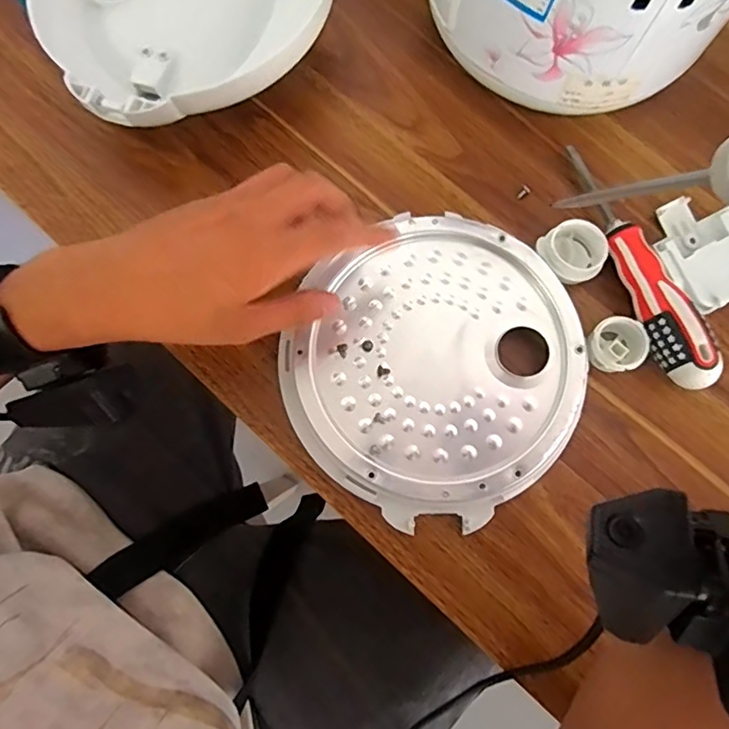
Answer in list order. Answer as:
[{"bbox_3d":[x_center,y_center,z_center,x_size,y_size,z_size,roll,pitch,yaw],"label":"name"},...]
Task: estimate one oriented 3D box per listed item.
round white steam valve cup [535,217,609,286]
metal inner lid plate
[{"bbox_3d":[0.141,-0.075,0.370,0.037,0.024,0.041,-36,81,-8],"label":"round white steam valve cup"},{"bbox_3d":[0.046,0.000,0.351,0.176,0.017,0.186,0,78,-1],"label":"metal inner lid plate"}]

